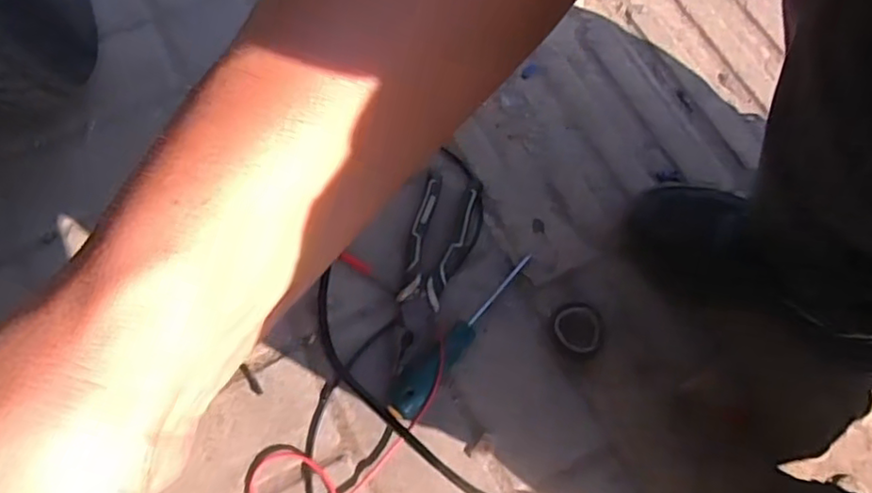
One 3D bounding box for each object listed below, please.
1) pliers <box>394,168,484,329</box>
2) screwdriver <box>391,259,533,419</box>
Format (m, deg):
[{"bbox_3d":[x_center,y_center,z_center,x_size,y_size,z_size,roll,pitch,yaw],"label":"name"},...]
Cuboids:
[{"bbox_3d":[0.002,0.003,0.580,0.053,0.024,0.153,15,70,3],"label":"pliers"},{"bbox_3d":[0.020,0.072,0.560,0.030,0.026,0.182,34,73,10],"label":"screwdriver"}]

